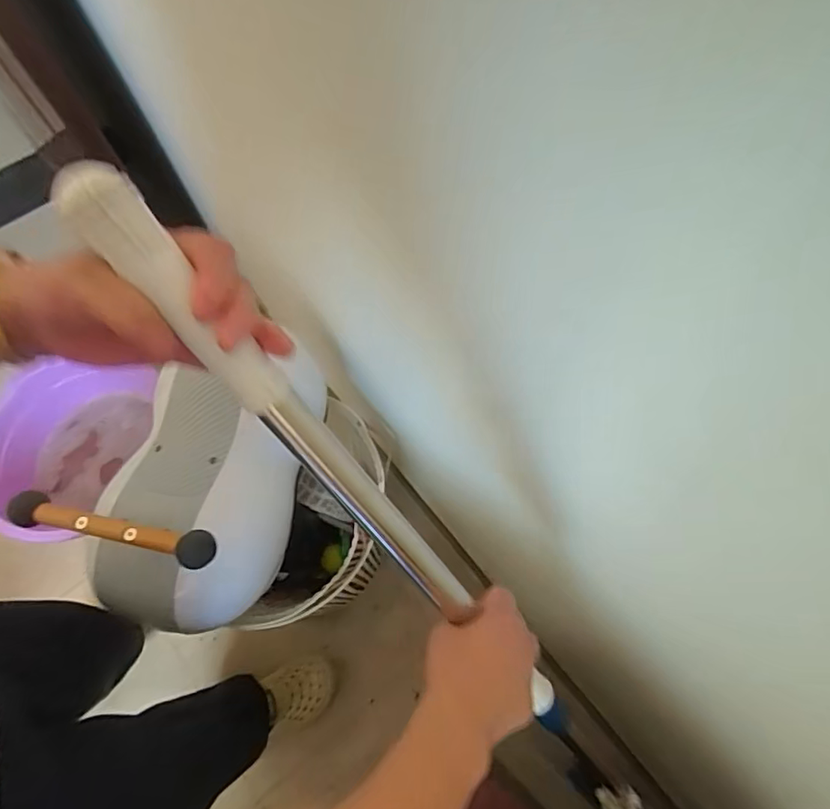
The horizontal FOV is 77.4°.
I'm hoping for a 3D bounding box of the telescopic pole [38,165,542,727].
[{"bbox_3d":[-0.017,0.079,0.334,0.027,0.492,0.027,-44,32,-14],"label":"telescopic pole"}]

